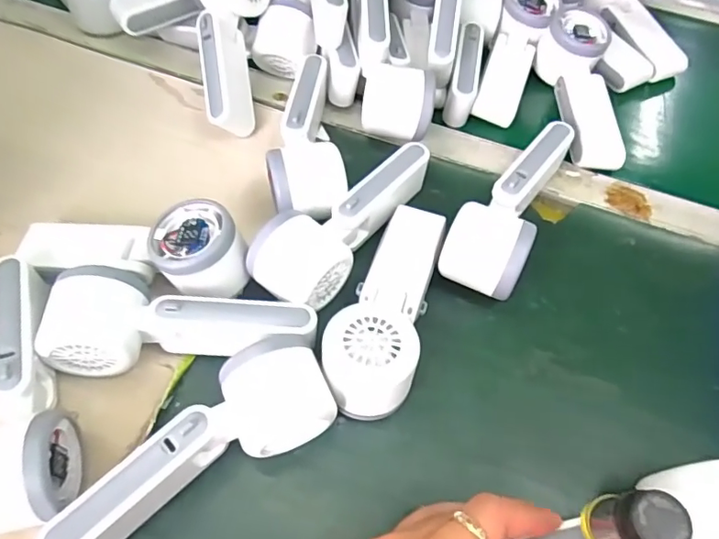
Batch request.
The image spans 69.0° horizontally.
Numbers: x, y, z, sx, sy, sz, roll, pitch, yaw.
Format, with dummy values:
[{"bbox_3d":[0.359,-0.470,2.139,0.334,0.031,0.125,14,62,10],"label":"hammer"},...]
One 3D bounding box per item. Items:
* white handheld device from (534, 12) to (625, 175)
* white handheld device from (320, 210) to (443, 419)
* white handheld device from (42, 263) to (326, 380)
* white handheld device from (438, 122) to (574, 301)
[{"bbox_3d":[0.206,-0.167,0.479,0.059,0.050,0.166,2,56,-2],"label":"white handheld device"},{"bbox_3d":[0.019,0.017,0.354,0.056,0.049,0.162,13,57,5],"label":"white handheld device"},{"bbox_3d":[-0.111,0.035,0.339,0.166,0.048,0.064,3,56,-2],"label":"white handheld device"},{"bbox_3d":[0.110,-0.050,0.395,0.055,0.051,0.158,24,58,12],"label":"white handheld device"}]

